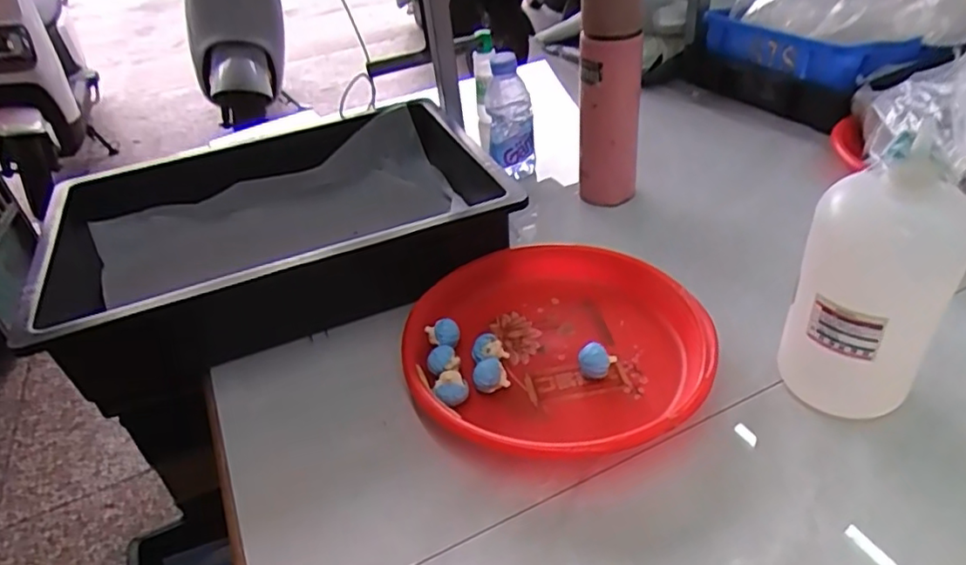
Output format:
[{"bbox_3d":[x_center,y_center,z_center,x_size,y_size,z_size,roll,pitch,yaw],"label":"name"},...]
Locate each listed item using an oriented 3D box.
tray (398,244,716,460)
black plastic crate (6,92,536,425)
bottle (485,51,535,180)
[{"bbox_3d":[0.062,0.055,0.539,0.250,0.039,0.244,22,46,34],"label":"tray"},{"bbox_3d":[-0.229,-0.052,0.686,0.499,0.115,0.304,-19,38,-14],"label":"black plastic crate"},{"bbox_3d":[0.032,-0.203,0.771,0.057,0.146,0.048,-3,37,6],"label":"bottle"}]

